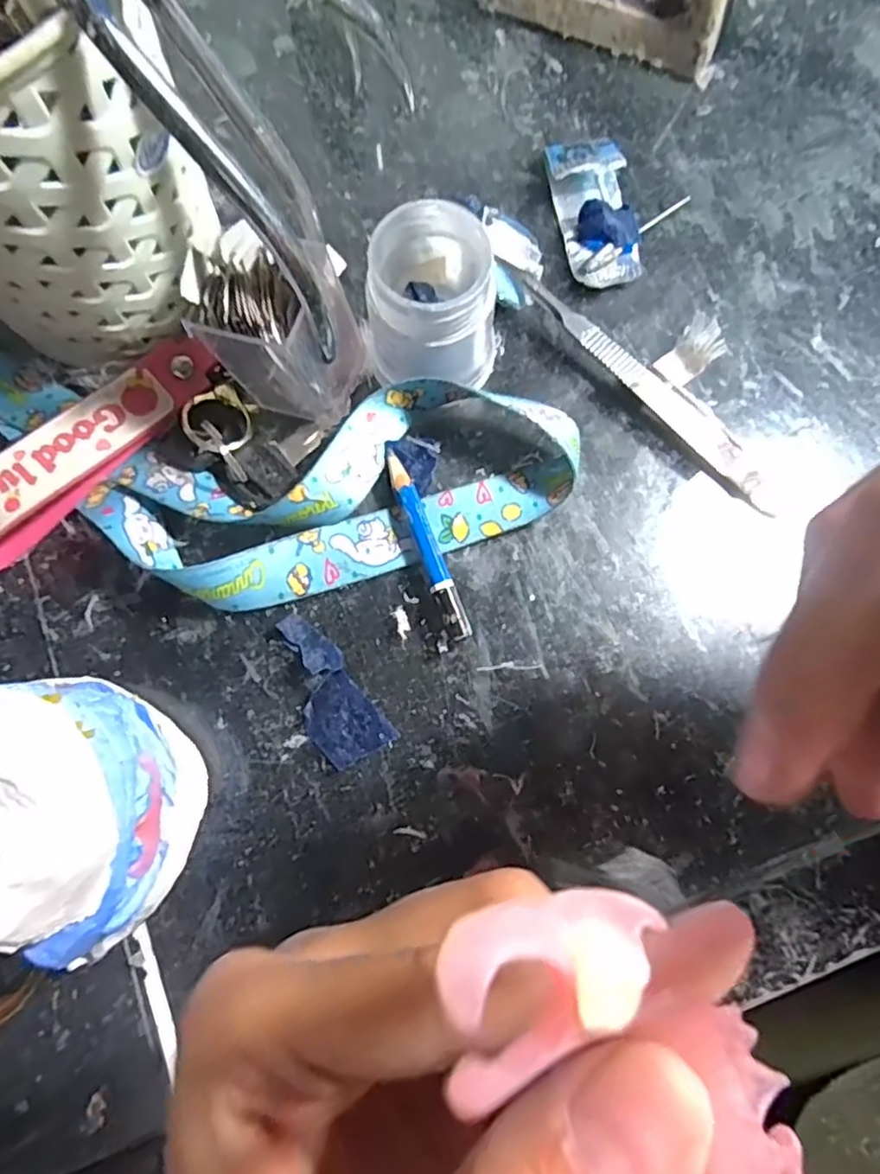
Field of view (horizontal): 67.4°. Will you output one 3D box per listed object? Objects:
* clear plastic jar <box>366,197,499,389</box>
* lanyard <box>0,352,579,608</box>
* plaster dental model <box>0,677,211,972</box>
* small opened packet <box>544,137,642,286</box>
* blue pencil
[{"bbox_3d":[-0.001,-0.092,0.215,0.043,0.050,0.042,0,78,-1],"label":"clear plastic jar"},{"bbox_3d":[-0.072,-0.038,0.217,0.227,0.022,0.082,8,78,0],"label":"lanyard"},{"bbox_3d":[-0.102,0.059,0.172,0.062,0.069,0.066,0,78,-1],"label":"plaster dental model"},{"bbox_3d":[0.058,-0.140,0.244,0.027,0.015,0.053,-15,79,-4],"label":"small opened packet"},{"bbox_3d":[-0.005,-0.014,0.219,0.008,0.009,0.067,-20,79,-5],"label":"blue pencil"}]

